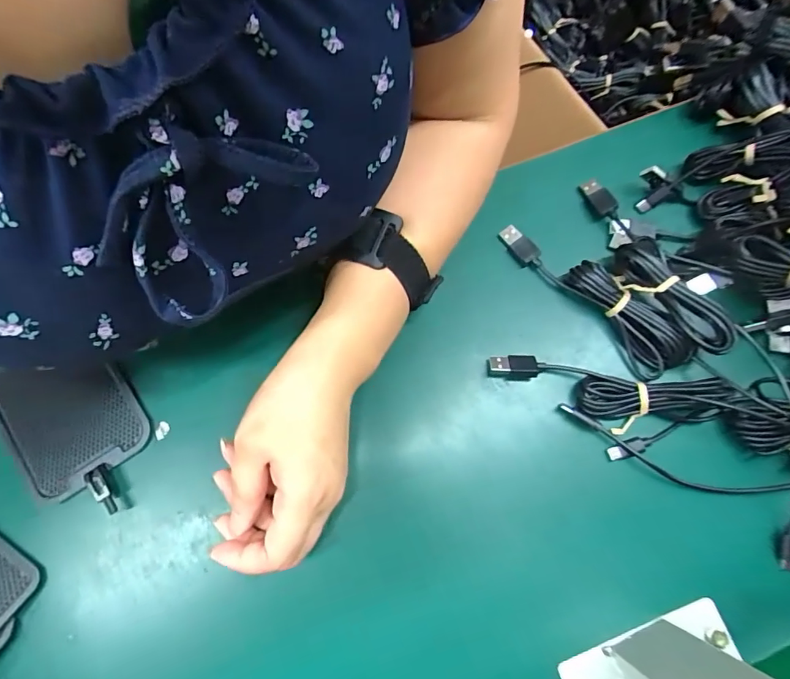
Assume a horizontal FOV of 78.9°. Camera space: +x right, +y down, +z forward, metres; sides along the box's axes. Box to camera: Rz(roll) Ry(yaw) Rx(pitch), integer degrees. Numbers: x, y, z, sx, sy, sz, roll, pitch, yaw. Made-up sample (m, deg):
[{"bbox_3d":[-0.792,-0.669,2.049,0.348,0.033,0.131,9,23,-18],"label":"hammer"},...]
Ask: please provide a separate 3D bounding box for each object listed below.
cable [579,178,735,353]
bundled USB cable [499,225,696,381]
[{"bbox_3d":[0.167,-0.051,0.323,0.038,0.028,0.145,-27,75,-7],"label":"cable"},{"bbox_3d":[0.134,-0.034,0.325,0.037,0.019,0.140,-39,77,-10],"label":"bundled USB cable"}]

